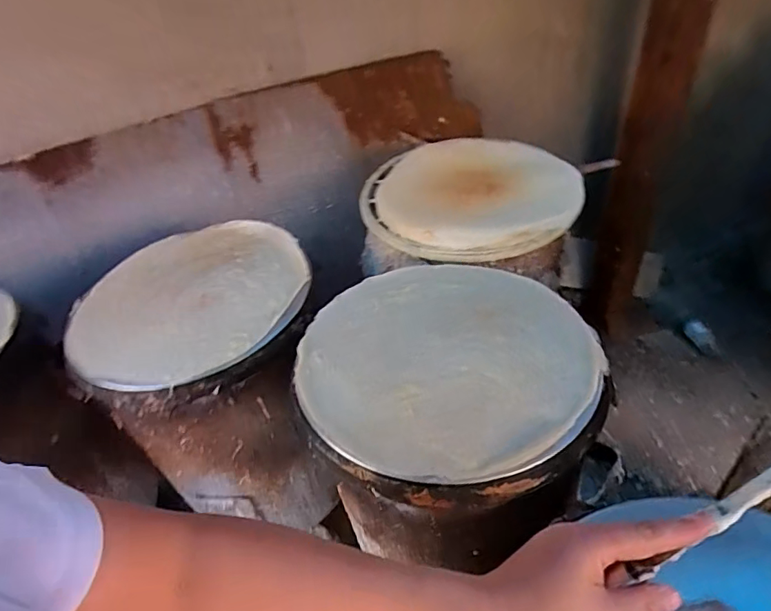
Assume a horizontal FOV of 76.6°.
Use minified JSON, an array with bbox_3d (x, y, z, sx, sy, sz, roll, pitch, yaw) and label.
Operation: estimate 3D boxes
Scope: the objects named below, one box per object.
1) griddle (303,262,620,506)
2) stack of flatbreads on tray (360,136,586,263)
[{"bbox_3d":[0.078,0.067,0.617,0.363,0.034,0.361,-4,40,4],"label":"griddle"},{"bbox_3d":[0.144,-0.215,0.936,0.404,0.063,0.383,-18,41,-13],"label":"stack of flatbreads on tray"}]

